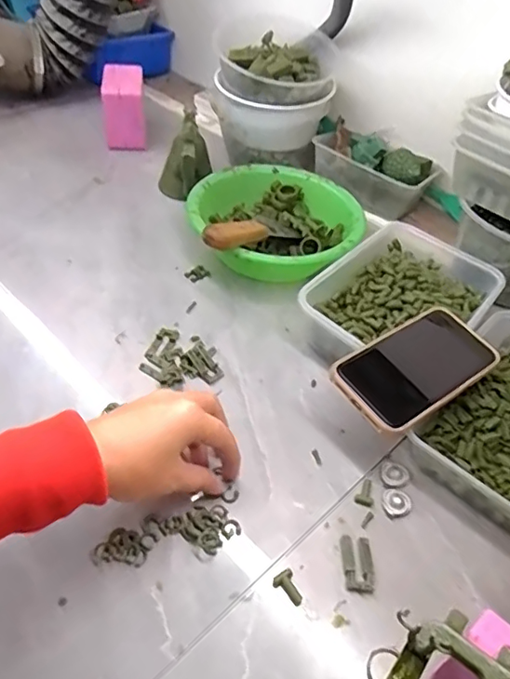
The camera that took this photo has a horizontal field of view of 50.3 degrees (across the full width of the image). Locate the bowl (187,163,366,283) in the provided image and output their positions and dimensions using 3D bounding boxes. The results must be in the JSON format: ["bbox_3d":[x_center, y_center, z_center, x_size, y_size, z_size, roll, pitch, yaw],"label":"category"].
[{"bbox_3d":[0.023,-0.134,0.650,0.193,0.060,0.194,3,45,-3],"label":"bowl"}]

